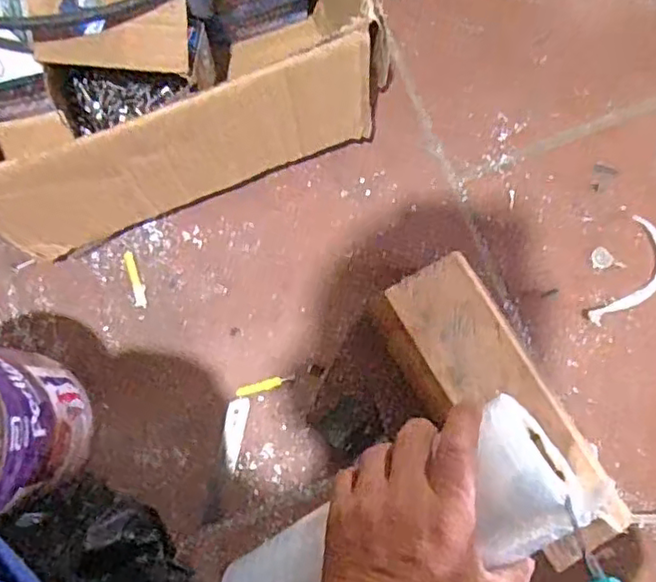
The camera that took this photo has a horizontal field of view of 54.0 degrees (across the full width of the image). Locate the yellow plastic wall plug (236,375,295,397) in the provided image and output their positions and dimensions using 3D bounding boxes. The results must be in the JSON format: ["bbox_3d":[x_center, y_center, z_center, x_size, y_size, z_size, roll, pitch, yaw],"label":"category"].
[{"bbox_3d":[-0.053,0.080,0.550,0.050,0.004,0.009,-15,78,-3],"label":"yellow plastic wall plug"}]

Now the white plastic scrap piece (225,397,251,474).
[{"bbox_3d":[-0.079,0.122,0.548,0.017,0.004,0.061,8,78,1],"label":"white plastic scrap piece"}]

